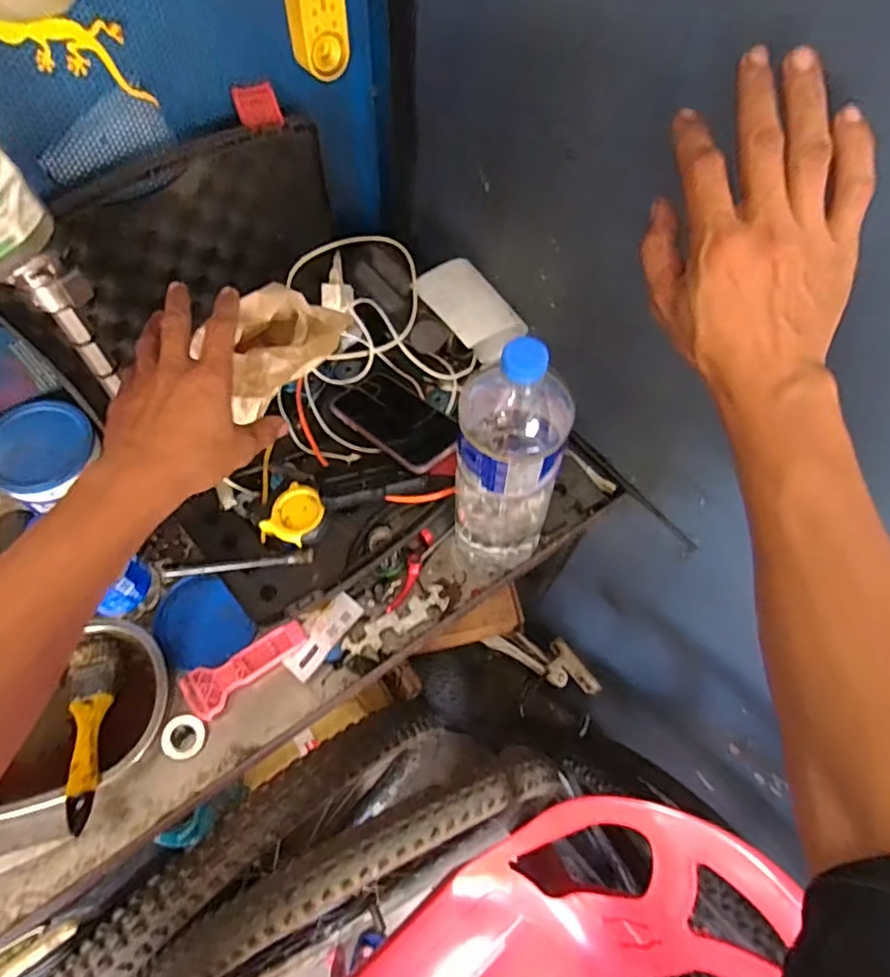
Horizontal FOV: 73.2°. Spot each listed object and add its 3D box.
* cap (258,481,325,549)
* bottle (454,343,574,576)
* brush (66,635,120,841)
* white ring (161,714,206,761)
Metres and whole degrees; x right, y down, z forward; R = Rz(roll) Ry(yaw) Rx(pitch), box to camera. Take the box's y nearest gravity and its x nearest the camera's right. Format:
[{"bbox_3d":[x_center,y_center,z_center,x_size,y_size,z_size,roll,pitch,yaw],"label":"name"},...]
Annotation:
[{"bbox_3d":[-0.149,0.028,0.592,0.051,0.010,0.063,31,70,19],"label":"cap"},{"bbox_3d":[0.057,-0.009,0.530,0.093,0.299,0.076,17,62,6],"label":"bottle"},{"bbox_3d":[-0.329,0.220,0.544,0.047,0.040,0.167,-7,62,-6],"label":"brush"},{"bbox_3d":[-0.244,0.231,0.558,0.035,0.013,0.038,1,62,-2],"label":"white ring"}]

